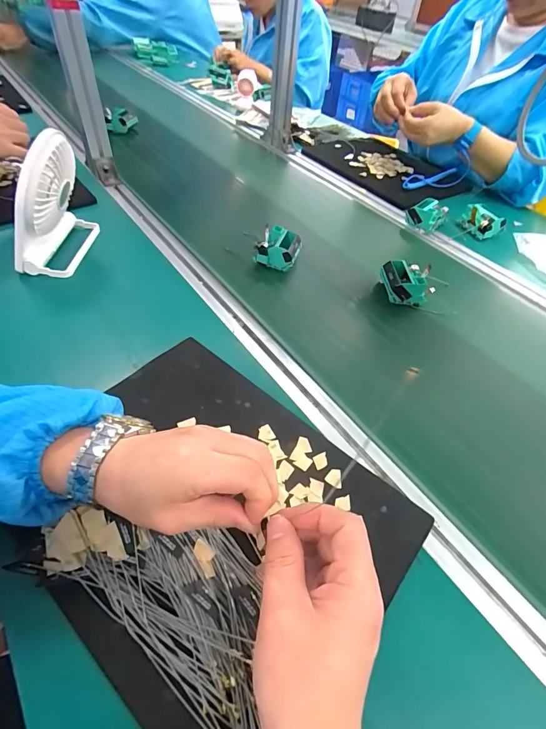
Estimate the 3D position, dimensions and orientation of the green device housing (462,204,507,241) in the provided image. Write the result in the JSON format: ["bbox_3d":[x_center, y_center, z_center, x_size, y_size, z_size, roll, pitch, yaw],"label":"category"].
[{"bbox_3d":[0.399,-0.270,0.708,0.080,0.041,0.048,26,52,15],"label":"green device housing"}]

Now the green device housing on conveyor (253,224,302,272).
[{"bbox_3d":[0.006,-0.188,0.590,0.071,0.042,0.060,11,49,3],"label":"green device housing on conveyor"}]

